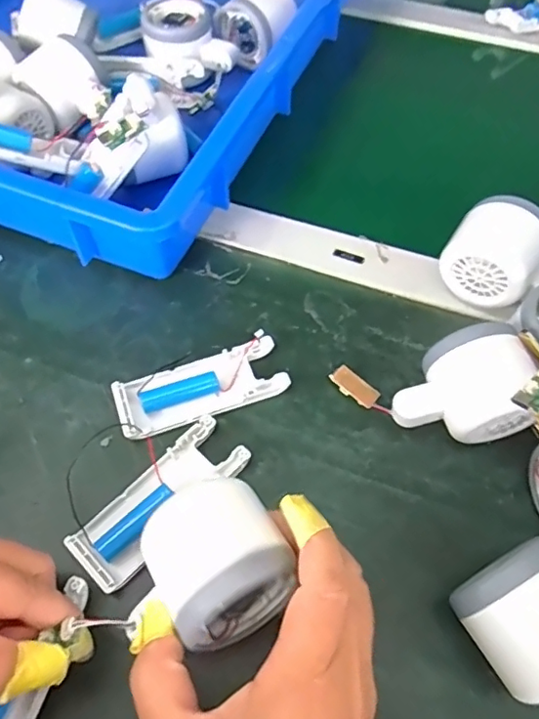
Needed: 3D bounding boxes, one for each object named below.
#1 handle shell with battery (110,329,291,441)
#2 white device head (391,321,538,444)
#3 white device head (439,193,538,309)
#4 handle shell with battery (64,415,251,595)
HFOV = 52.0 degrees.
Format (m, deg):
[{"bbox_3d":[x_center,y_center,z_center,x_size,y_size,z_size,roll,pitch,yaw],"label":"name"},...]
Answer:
[{"bbox_3d":[-0.043,0.018,0.350,0.105,0.016,0.041,-20,62,-12],"label":"handle shell with battery"},{"bbox_3d":[0.113,0.019,0.329,0.079,0.056,0.057,-10,61,-7],"label":"white device head"},{"bbox_3d":[0.152,-0.069,0.375,0.057,0.062,0.052,33,65,17],"label":"white device head"},{"bbox_3d":[-0.062,0.080,0.316,0.039,0.015,0.104,41,67,20],"label":"handle shell with battery"}]

